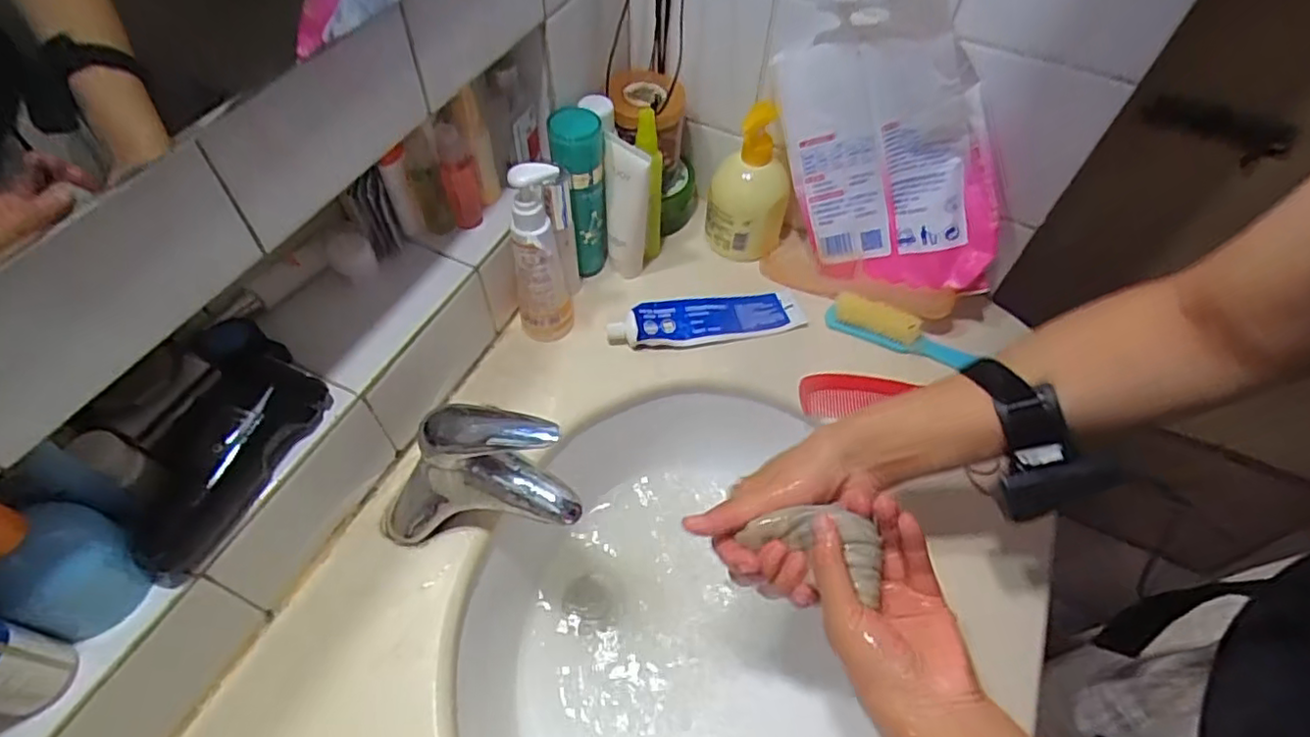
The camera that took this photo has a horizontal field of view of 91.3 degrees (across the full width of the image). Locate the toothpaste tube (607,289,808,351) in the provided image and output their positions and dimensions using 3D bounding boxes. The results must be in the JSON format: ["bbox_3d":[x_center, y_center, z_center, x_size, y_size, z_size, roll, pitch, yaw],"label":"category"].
[{"bbox_3d":[0.053,-0.055,0.655,0.201,0.032,0.052,-11,56,-10],"label":"toothpaste tube"}]

